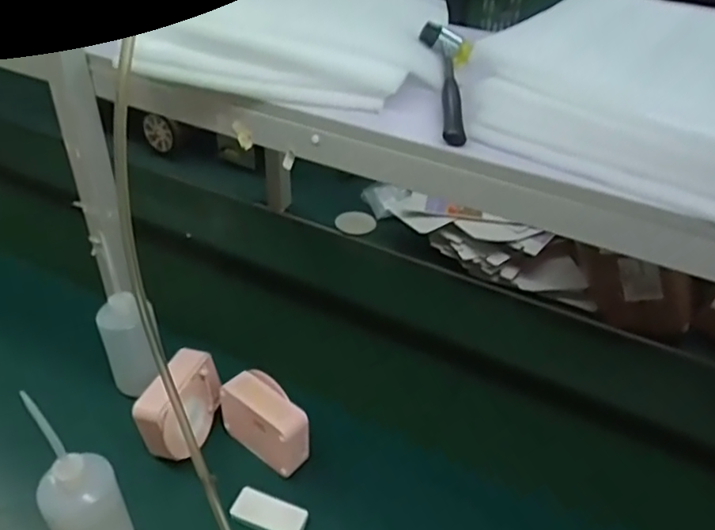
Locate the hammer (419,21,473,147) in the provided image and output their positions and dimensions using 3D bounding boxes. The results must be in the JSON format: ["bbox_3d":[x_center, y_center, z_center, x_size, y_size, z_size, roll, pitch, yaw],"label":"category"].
[{"bbox_3d":[0.097,-0.218,0.703,0.066,0.043,0.266,7,37,6],"label":"hammer"}]

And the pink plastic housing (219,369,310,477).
[{"bbox_3d":[-0.124,0.213,0.830,0.131,0.101,0.059,28,44,30],"label":"pink plastic housing"}]

